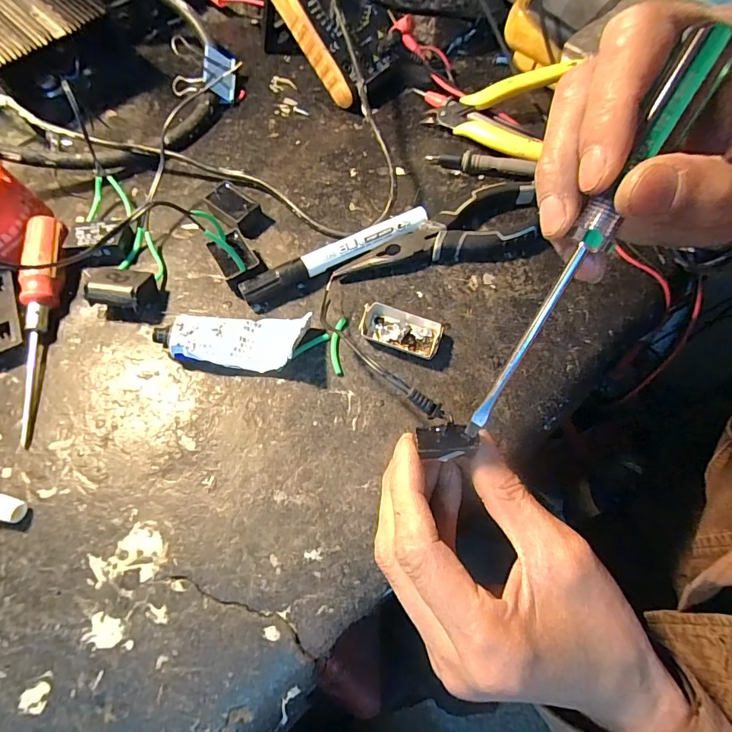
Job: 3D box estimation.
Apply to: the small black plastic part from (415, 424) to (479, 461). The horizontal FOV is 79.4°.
[{"bbox_3d":[0.037,0.034,0.205,0.025,0.004,0.014,-4,65,-2],"label":"small black plastic part"}]

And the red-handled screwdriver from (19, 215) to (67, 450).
[{"bbox_3d":[-0.204,-0.029,0.275,0.021,0.023,0.150,-8,65,-4],"label":"red-handled screwdriver"}]

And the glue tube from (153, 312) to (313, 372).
[{"bbox_3d":[-0.080,-0.014,0.270,0.088,0.021,0.036,-6,65,-3],"label":"glue tube"}]

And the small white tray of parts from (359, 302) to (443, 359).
[{"bbox_3d":[0.022,-0.023,0.281,0.050,0.011,0.027,19,66,8],"label":"small white tray of parts"}]

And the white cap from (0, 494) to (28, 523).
[{"bbox_3d":[-0.187,0.075,0.230,0.016,0.011,0.012,15,66,7],"label":"white cap"}]

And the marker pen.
[{"bbox_3d":[-0.019,-0.075,0.302,0.137,0.016,0.014,-27,68,-12],"label":"marker pen"}]

